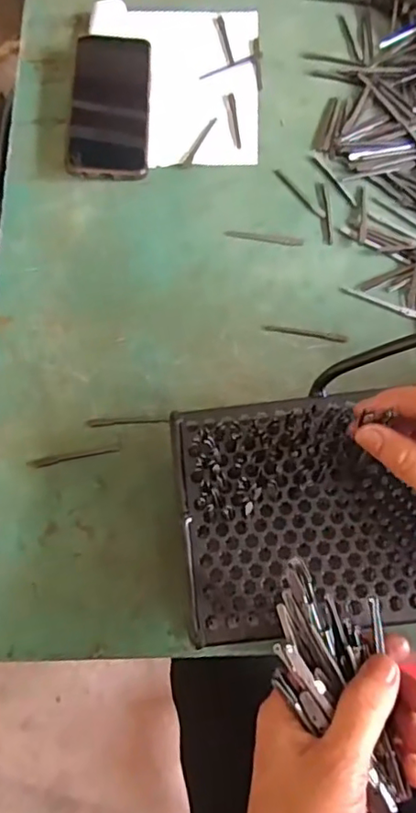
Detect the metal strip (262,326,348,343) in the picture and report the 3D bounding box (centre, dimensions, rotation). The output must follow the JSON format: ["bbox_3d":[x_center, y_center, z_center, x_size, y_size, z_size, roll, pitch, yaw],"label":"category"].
[{"bbox_3d":[0.079,-0.060,0.459,0.068,0.004,0.007,10,73,6],"label":"metal strip"}]

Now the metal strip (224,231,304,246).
[{"bbox_3d":[0.049,-0.148,0.497,0.068,0.004,0.007,9,73,5],"label":"metal strip"}]

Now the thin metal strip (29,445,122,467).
[{"bbox_3d":[-0.103,0.038,0.435,0.069,0.004,0.007,-11,72,-1],"label":"thin metal strip"}]

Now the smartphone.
[{"bbox_3d":[-0.093,-0.292,0.545,0.073,0.011,0.168,2,70,-6],"label":"smartphone"}]

